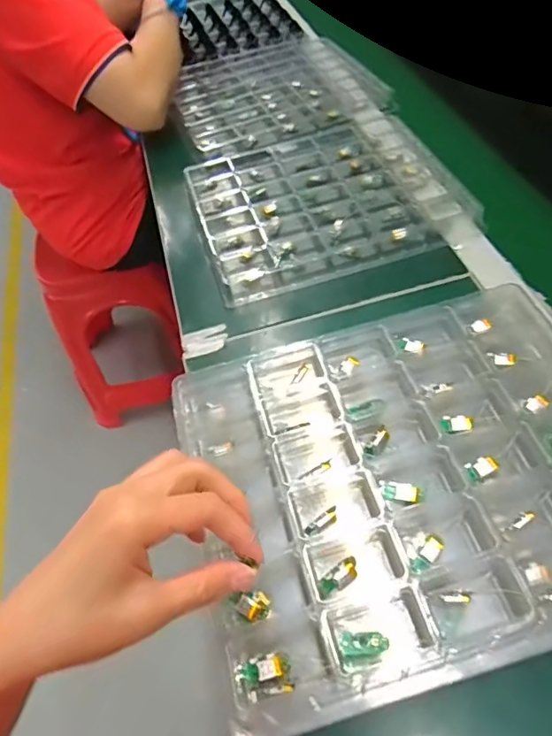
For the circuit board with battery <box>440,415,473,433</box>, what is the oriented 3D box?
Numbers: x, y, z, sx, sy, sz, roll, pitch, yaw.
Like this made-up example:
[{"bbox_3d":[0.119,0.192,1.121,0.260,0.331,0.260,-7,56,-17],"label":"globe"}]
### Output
[{"bbox_3d":[0.131,0.041,0.372,0.023,0.004,0.013,-1,53,5],"label":"circuit board with battery"}]

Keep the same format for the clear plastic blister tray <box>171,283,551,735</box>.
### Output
[{"bbox_3d":[0.090,0.066,0.364,0.299,0.046,0.260,-17,54,-3],"label":"clear plastic blister tray"}]

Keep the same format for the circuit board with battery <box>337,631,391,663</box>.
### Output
[{"bbox_3d":[0.050,0.159,0.292,0.028,0.006,0.015,0,53,6],"label":"circuit board with battery"}]

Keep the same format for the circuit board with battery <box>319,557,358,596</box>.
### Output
[{"bbox_3d":[0.040,0.130,0.318,0.028,0.010,0.011,-38,60,-9],"label":"circuit board with battery"}]

